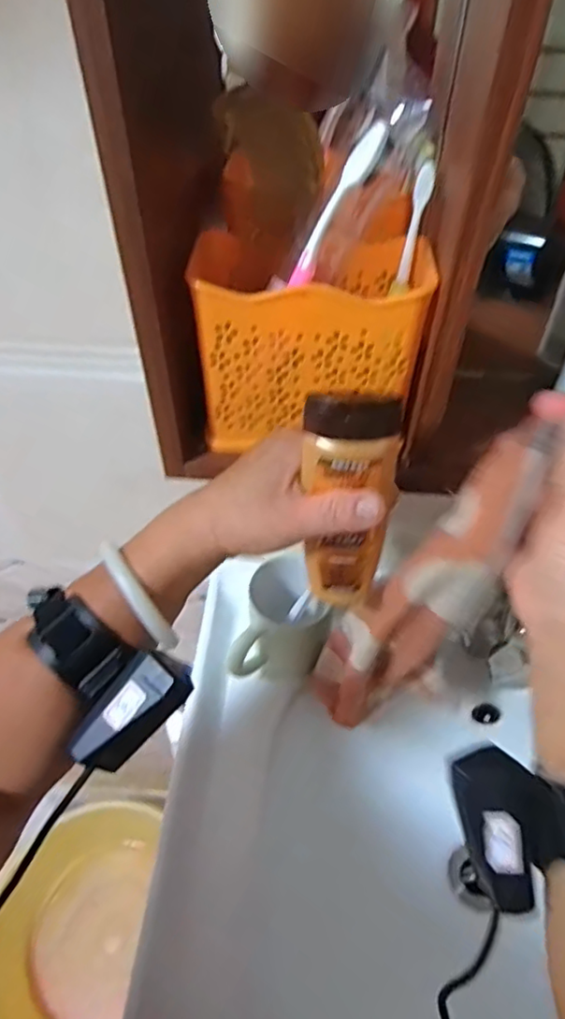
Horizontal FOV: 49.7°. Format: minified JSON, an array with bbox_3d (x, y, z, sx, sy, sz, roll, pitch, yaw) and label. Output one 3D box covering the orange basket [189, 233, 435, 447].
[{"bbox_3d":[0.016,-0.106,0.378,0.130,0.122,0.073,2,49,2],"label":"orange basket"}]

